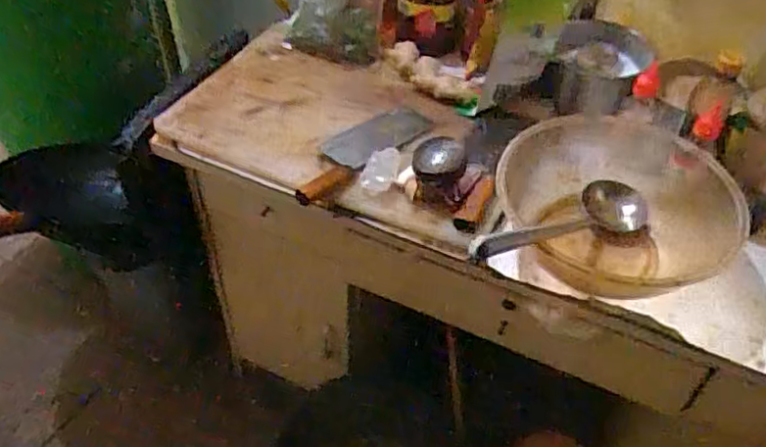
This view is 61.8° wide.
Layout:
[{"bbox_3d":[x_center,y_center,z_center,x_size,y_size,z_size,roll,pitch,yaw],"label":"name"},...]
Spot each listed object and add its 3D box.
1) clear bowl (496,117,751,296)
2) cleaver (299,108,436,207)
[{"bbox_3d":[0.301,-0.025,0.837,0.295,0.091,0.270,1,47,-1],"label":"clear bowl"},{"bbox_3d":[-0.034,-0.112,0.950,0.244,0.018,0.091,-29,55,-26],"label":"cleaver"}]

